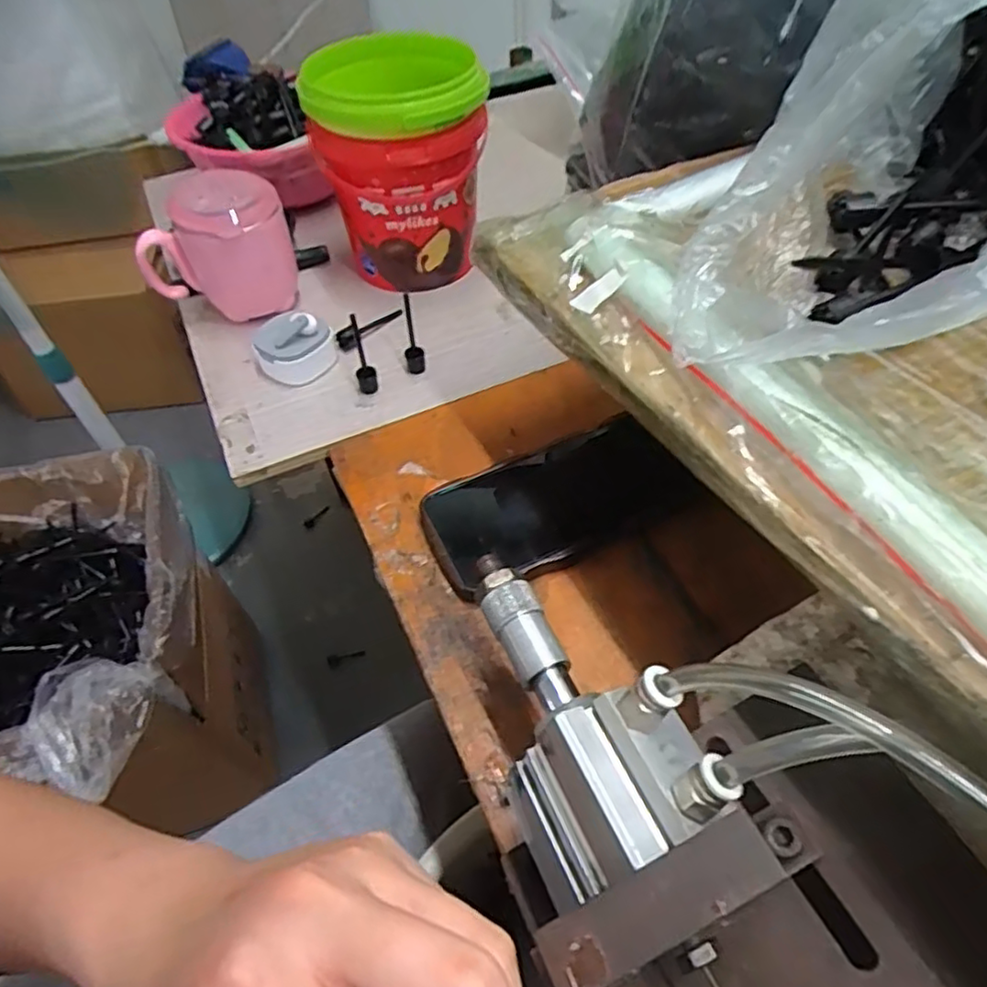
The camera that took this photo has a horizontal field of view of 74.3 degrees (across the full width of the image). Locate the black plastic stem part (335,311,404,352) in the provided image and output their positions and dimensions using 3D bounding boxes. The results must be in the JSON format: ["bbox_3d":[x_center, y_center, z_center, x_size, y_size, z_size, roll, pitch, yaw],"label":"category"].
[{"bbox_3d":[-0.098,-0.134,0.516,0.012,0.017,0.060,32,59,25],"label":"black plastic stem part"}]

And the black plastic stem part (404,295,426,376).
[{"bbox_3d":[-0.060,-0.116,0.479,0.013,0.012,0.056,-9,94,-5],"label":"black plastic stem part"}]

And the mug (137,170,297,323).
[{"bbox_3d":[-0.216,-0.196,0.522,0.110,0.102,0.081,-2,51,1],"label":"mug"}]

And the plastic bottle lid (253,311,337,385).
[{"bbox_3d":[-0.150,-0.114,0.488,0.056,0.044,0.053,-1,51,1],"label":"plastic bottle lid"}]

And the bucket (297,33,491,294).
[{"bbox_3d":[-0.077,-0.263,0.531,0.119,0.156,0.125,-1,51,1],"label":"bucket"}]

